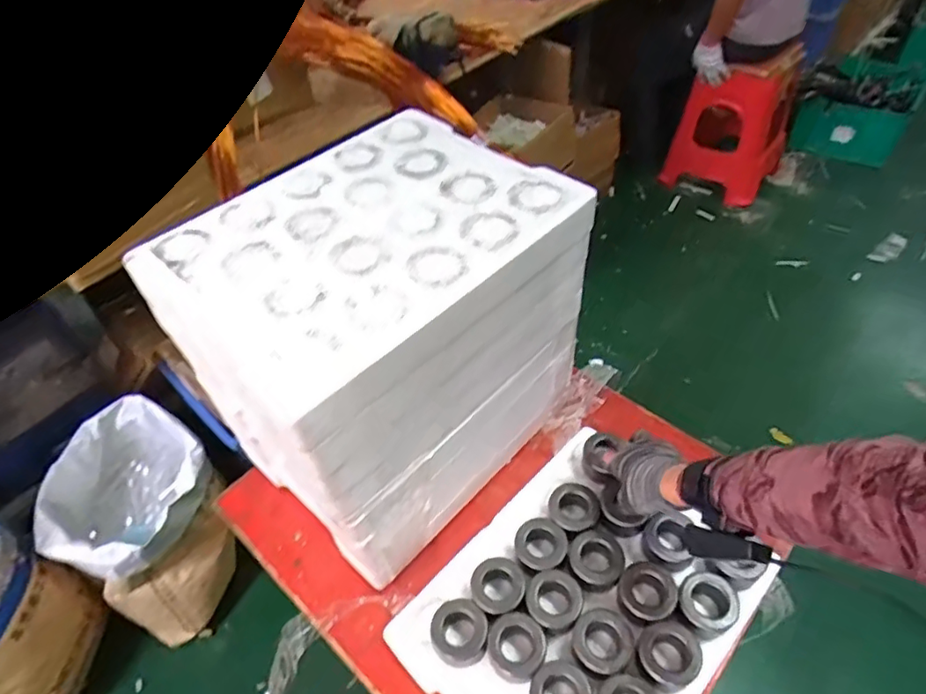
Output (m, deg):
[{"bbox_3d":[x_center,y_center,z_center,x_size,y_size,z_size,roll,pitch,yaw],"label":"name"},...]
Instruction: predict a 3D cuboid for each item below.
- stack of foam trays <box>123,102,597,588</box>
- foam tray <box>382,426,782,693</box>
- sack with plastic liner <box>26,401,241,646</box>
[{"bbox_3d":[-0.082,-0.007,0.684,0.286,0.342,0.369,34,58,31],"label":"stack of foam trays"},{"bbox_3d":[0.136,0.276,0.648,0.275,0.059,0.378,34,58,31],"label":"foam tray"},{"bbox_3d":[-0.689,0.385,1.279,0.317,0.361,0.337,17,51,20],"label":"sack with plastic liner"}]

